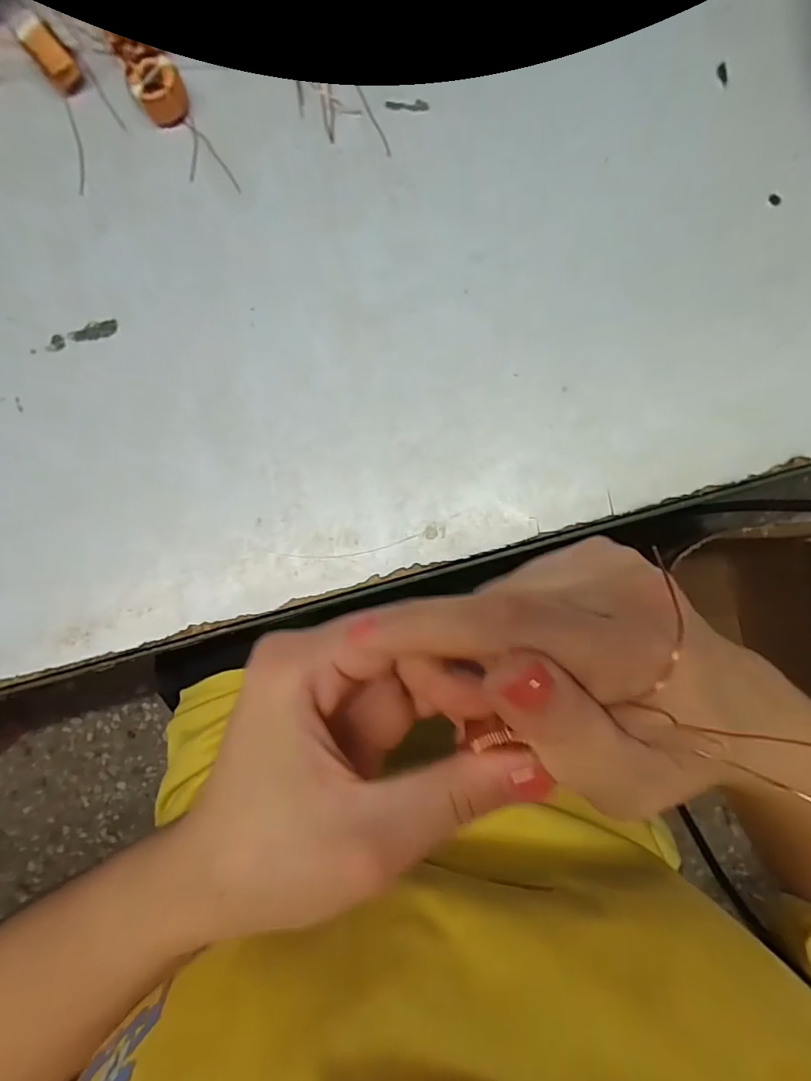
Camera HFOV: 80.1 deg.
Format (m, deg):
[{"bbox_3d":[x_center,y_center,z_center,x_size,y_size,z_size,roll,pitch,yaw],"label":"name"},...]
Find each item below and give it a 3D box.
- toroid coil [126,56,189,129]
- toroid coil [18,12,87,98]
[{"bbox_3d":[-0.114,-0.209,0.227,0.023,0.014,0.024,0,85,-1],"label":"toroid coil"},{"bbox_3d":[-0.164,-0.225,0.225,0.016,0.023,0.018,-35,87,-4],"label":"toroid coil"}]

